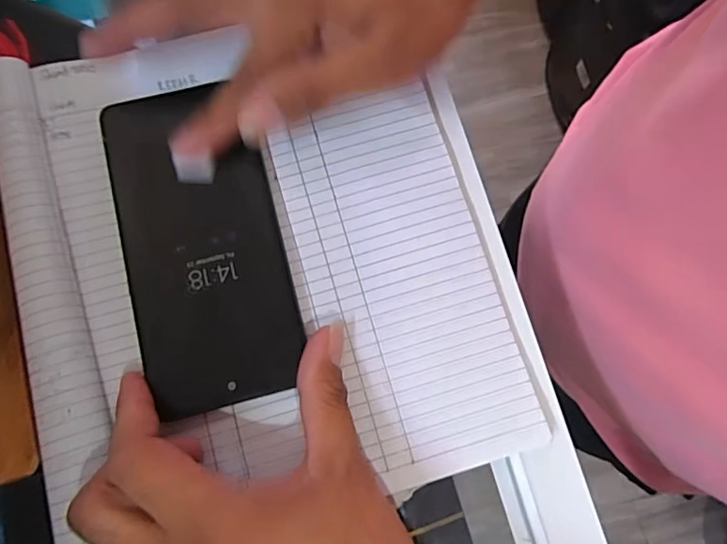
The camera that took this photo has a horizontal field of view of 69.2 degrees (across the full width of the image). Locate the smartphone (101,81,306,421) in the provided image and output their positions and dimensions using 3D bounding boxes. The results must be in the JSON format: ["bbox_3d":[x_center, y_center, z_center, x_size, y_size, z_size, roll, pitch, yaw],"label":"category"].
[{"bbox_3d":[-0.079,-0.016,0.251,0.075,0.015,0.154,-15,78,-3],"label":"smartphone"}]

